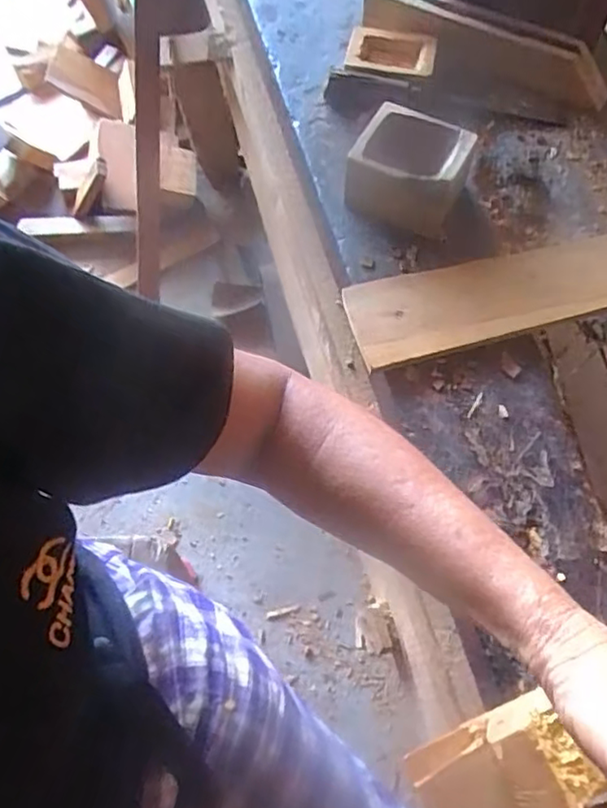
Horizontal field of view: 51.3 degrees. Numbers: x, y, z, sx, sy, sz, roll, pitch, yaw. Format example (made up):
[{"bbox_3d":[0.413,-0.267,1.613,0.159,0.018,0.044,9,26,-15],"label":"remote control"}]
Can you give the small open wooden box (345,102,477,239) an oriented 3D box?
[{"bbox_3d":[0.102,-0.229,0.623,0.107,0.069,0.102,21,67,8],"label":"small open wooden box"}]

